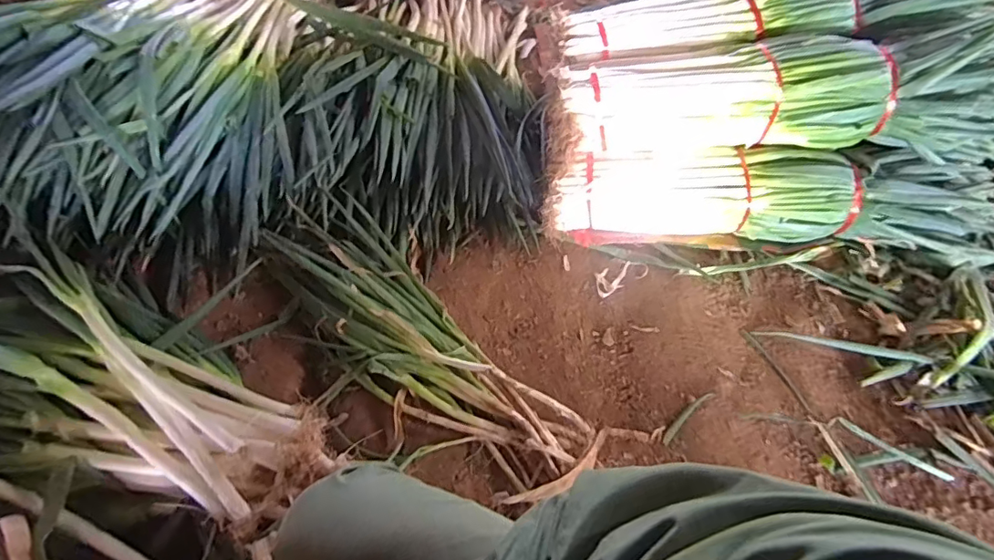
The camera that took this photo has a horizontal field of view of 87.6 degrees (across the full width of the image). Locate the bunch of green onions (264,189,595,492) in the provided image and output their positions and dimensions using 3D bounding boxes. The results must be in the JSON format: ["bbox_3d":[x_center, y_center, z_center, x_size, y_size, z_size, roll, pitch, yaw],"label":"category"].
[{"bbox_3d":[-0.186,0.127,1.114,0.272,0.085,0.812,-41,70,-18],"label":"bunch of green onions"}]

